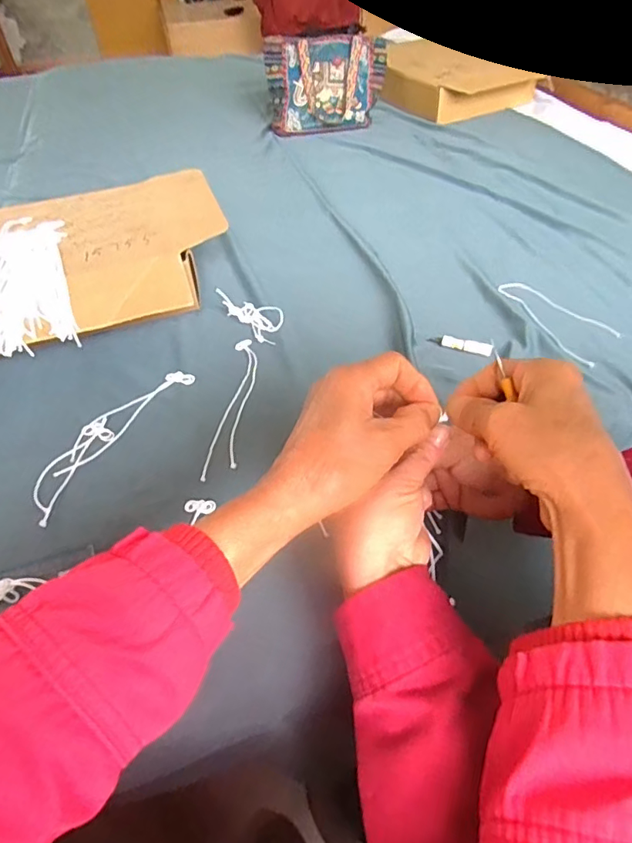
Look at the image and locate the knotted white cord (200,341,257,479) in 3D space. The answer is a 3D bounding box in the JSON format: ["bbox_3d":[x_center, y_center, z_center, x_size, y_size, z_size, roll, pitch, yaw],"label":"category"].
[{"bbox_3d":[-0.089,-0.023,0.568,0.033,0.004,0.214,0,46,4],"label":"knotted white cord"}]

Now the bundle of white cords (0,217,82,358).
[{"bbox_3d":[-0.354,-0.178,0.636,0.115,0.041,0.257,-13,46,-8],"label":"bundle of white cords"}]

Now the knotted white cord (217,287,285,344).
[{"bbox_3d":[-0.081,-0.141,0.673,0.109,0.018,0.057,38,57,18],"label":"knotted white cord"}]

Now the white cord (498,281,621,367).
[{"bbox_3d":[0.312,-0.140,0.687,0.083,0.004,0.189,-25,49,-20],"label":"white cord"}]

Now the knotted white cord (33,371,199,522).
[{"bbox_3d":[-0.215,0.011,0.537,0.052,0.006,0.217,20,50,21],"label":"knotted white cord"}]

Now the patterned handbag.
[{"bbox_3d":[0.025,-0.779,1.196,0.275,0.175,0.089,-3,46,0],"label":"patterned handbag"}]

